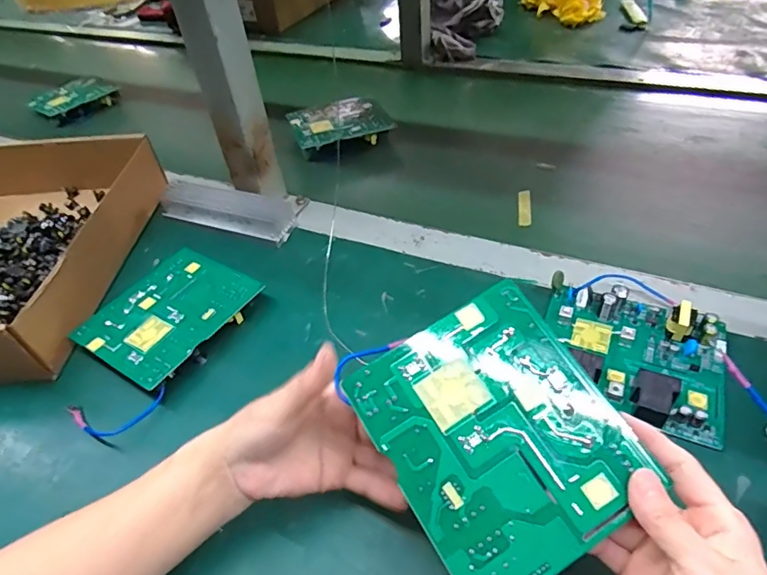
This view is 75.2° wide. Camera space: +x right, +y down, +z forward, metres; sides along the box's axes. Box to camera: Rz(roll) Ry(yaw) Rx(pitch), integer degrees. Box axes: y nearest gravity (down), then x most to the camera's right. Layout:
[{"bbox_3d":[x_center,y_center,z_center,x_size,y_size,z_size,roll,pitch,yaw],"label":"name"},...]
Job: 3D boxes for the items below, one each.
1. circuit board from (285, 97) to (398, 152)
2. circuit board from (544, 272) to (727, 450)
[{"bbox_3d":[-0.061,-0.230,0.698,0.132,0.022,0.116,-19,46,-11],"label":"circuit board"},{"bbox_3d":[0.186,0.047,0.375,0.129,0.027,0.107,15,49,21],"label":"circuit board"}]

